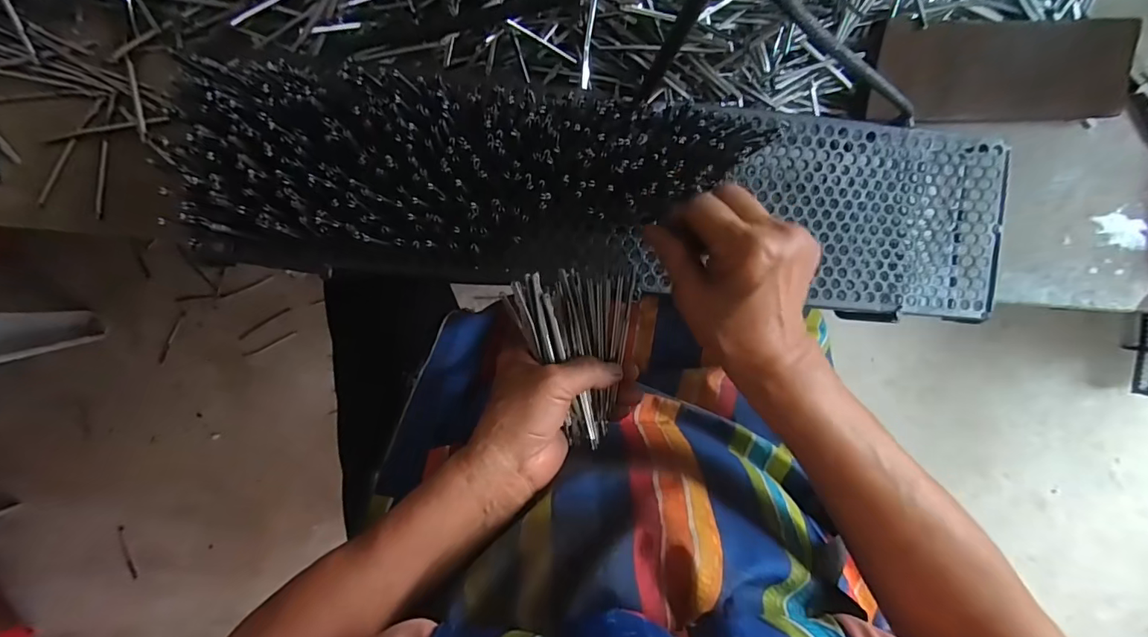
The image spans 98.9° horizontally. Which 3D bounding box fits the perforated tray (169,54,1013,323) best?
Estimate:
[{"bbox_3d":[0.044,-0.086,0.369,0.586,0.064,0.143,1,95,-10],"label":"perforated tray"}]

